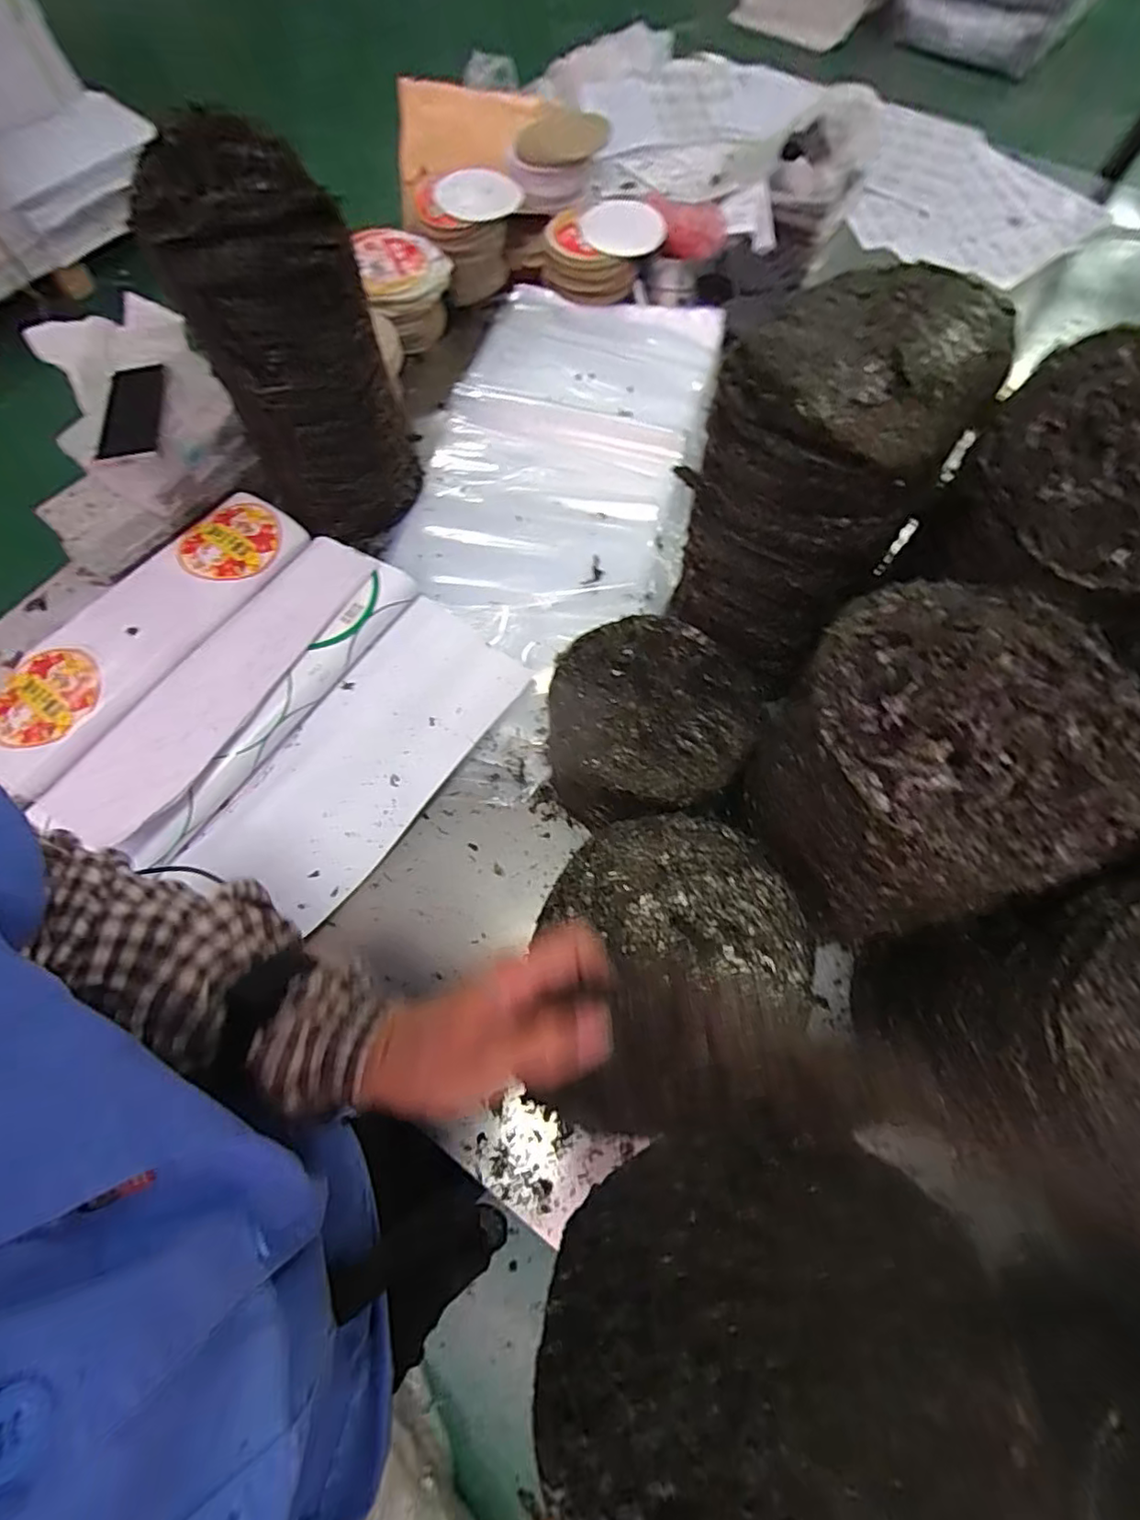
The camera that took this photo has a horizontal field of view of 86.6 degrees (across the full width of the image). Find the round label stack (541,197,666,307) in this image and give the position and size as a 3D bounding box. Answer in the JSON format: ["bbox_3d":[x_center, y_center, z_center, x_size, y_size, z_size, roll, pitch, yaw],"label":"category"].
[{"bbox_3d":[0.047,-0.858,1.011,0.171,0.069,0.154,-39,73,-13],"label":"round label stack"}]

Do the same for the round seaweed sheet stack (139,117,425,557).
[{"bbox_3d":[-0.314,-0.454,0.706,0.180,0.387,0.160,-26,71,-9],"label":"round seaweed sheet stack"}]

